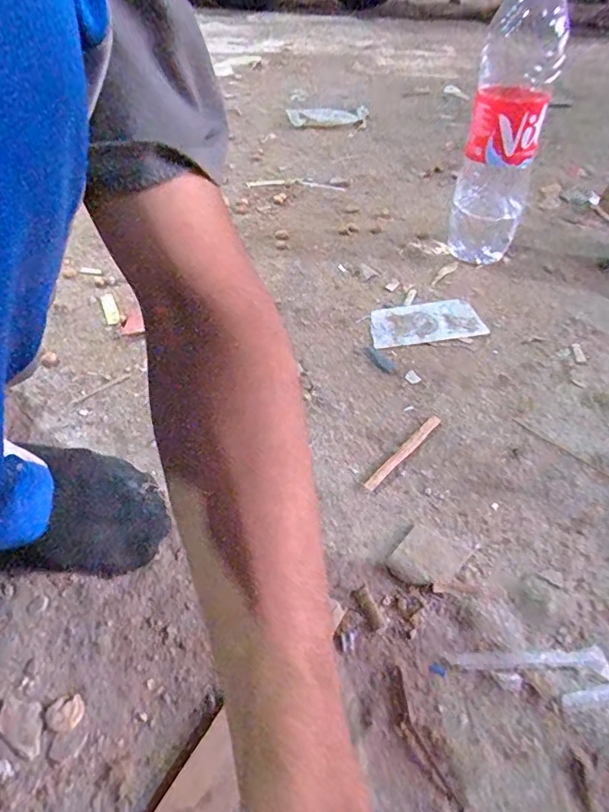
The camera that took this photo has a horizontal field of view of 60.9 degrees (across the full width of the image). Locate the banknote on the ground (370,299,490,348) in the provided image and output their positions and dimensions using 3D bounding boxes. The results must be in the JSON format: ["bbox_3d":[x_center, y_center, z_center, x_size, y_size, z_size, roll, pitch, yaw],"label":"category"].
[{"bbox_3d":[0.143,-0.100,0.622,0.134,0.007,0.071,-8,46,-10],"label":"banknote on the ground"}]

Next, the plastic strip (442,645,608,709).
[{"bbox_3d":[0.157,0.183,0.350,0.113,0.004,0.038,-2,45,-4],"label":"plastic strip"}]

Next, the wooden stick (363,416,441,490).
[{"bbox_3d":[0.094,0.041,0.481,0.011,0.007,0.117,32,52,26],"label":"wooden stick"}]

